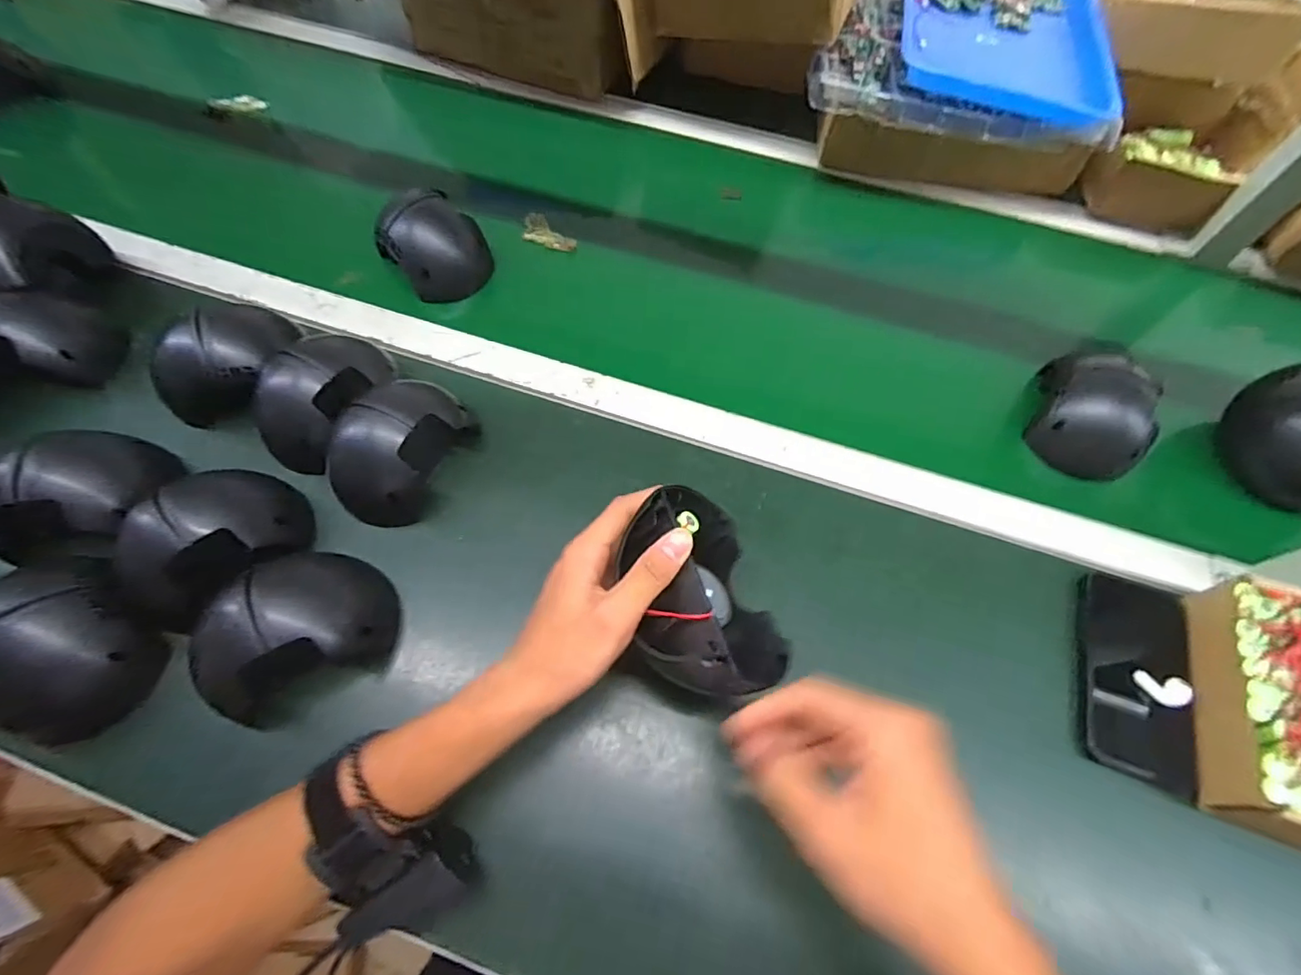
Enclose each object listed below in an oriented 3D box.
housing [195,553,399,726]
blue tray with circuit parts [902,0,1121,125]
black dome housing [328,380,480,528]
[{"bbox_3d":[-0.250,0.103,0.400,0.100,0.072,0.126,29,66,13],"label":"housing"},{"bbox_3d":[0.431,-0.578,0.697,0.252,0.049,0.355,11,63,4],"label":"blue tray with circuit parts"},{"bbox_3d":[-0.210,-0.036,0.462,0.078,0.078,0.125,23,65,10],"label":"black dome housing"}]

